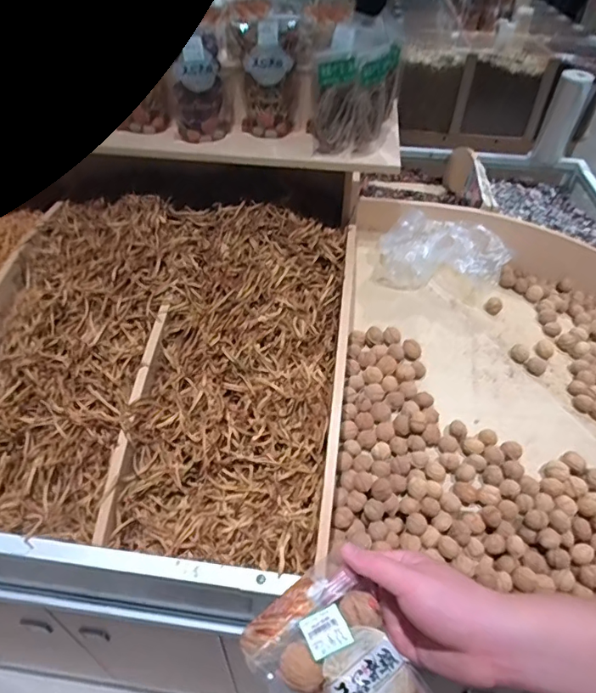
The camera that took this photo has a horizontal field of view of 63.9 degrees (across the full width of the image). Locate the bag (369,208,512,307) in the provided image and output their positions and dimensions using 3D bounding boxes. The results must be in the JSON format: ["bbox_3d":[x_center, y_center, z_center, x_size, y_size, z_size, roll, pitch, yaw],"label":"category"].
[{"bbox_3d":[0.270,-0.178,0.940,0.220,0.136,0.137,9,44,5],"label":"bag"}]

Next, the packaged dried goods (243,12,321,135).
[{"bbox_3d":[-0.032,-0.443,0.786,0.113,0.167,0.065,3,44,-1],"label":"packaged dried goods"}]

